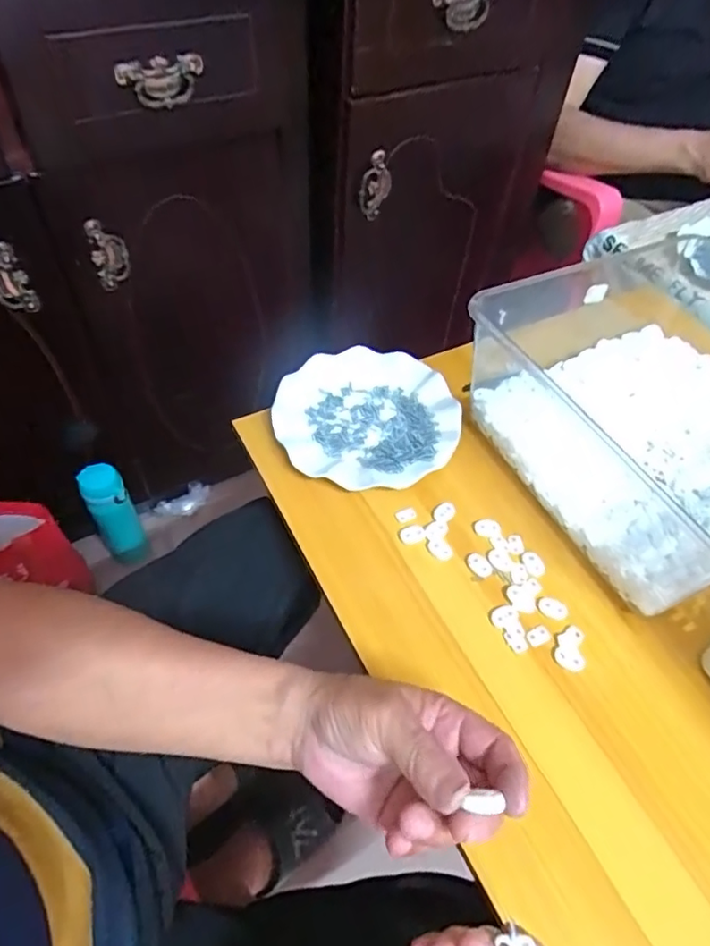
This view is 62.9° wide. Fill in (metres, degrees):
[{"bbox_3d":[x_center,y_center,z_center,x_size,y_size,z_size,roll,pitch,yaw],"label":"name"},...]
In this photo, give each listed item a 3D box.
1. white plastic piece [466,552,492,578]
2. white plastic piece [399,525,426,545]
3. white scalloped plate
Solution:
[{"bbox_3d":[0.108,0.080,0.505,0.024,0.004,0.017,38,59,22],"label":"white plastic piece"},{"bbox_3d":[0.051,0.055,0.519,0.023,0.004,0.017,-15,55,-16],"label":"white plastic piece"},{"bbox_3d":[0.013,-0.058,0.591,0.177,0.026,0.175,2,52,-3],"label":"white scalloped plate"}]

